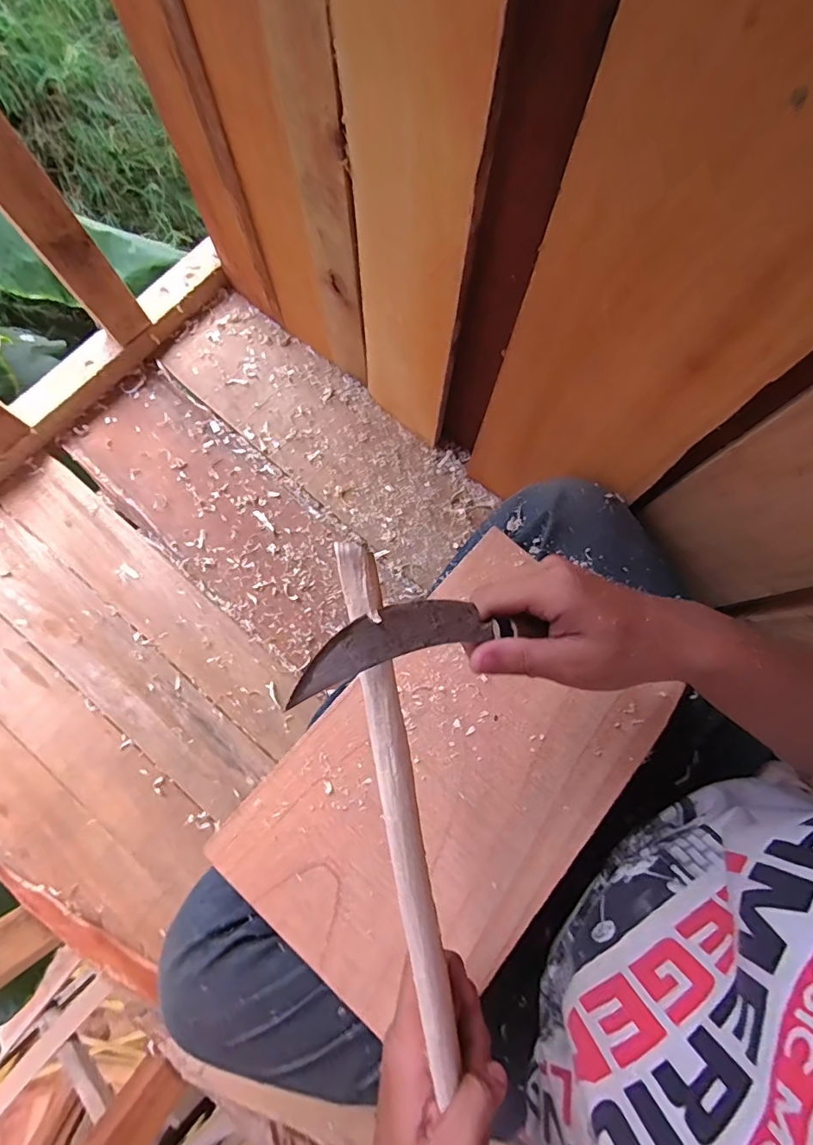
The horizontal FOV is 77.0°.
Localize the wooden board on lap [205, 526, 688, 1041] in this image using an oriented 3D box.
[{"bbox_3d":[0.040,0.147,0.379,0.203,0.024,0.315,41,81,8],"label":"wooden board on lap"}]

